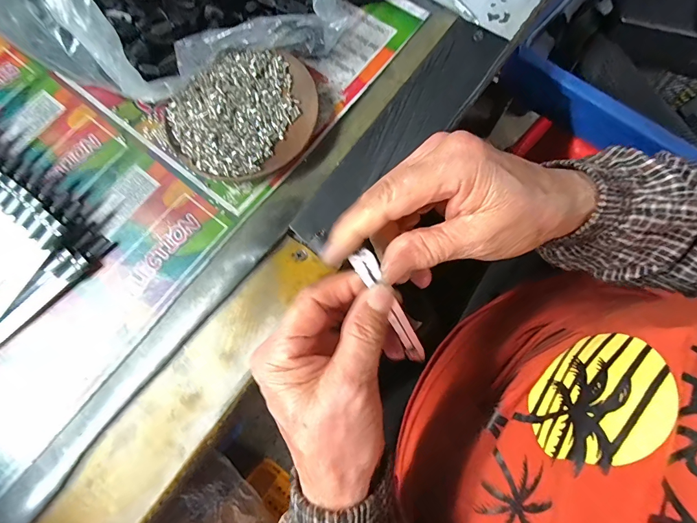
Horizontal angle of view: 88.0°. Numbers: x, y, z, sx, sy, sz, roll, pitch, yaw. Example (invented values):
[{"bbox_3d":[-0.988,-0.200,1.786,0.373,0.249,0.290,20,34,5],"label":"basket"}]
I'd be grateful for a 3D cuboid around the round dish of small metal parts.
[{"bbox_3d":[-0.076,-0.111,0.275,0.094,0.025,0.112,42,81,12],"label":"round dish of small metal parts"}]

